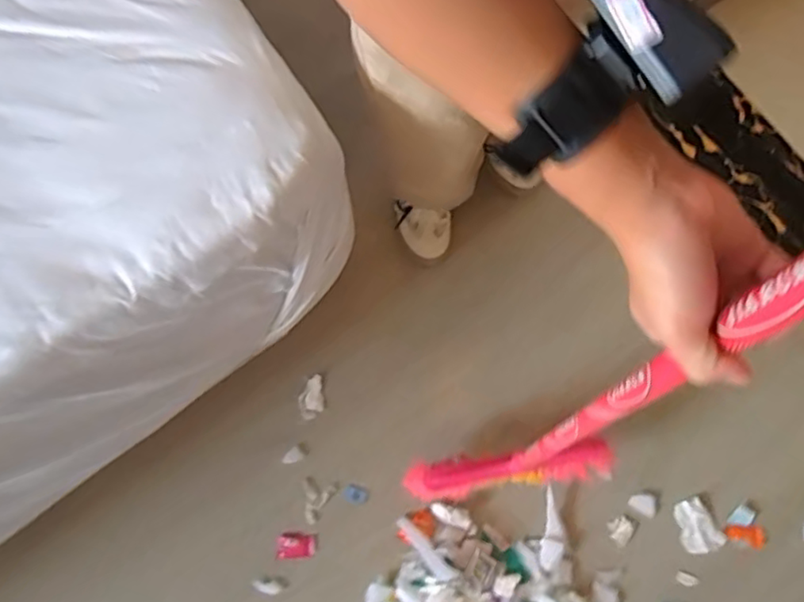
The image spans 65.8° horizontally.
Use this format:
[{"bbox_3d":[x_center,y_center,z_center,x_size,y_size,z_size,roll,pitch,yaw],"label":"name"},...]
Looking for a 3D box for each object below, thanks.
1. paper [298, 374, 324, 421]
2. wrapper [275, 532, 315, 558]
[{"bbox_3d":[-0.159,0.167,1.082,0.041,0.008,0.075,-6,77,-1],"label":"paper"},{"bbox_3d":[-0.176,0.406,1.030,0.064,0.006,0.039,-1,77,0],"label":"wrapper"}]

